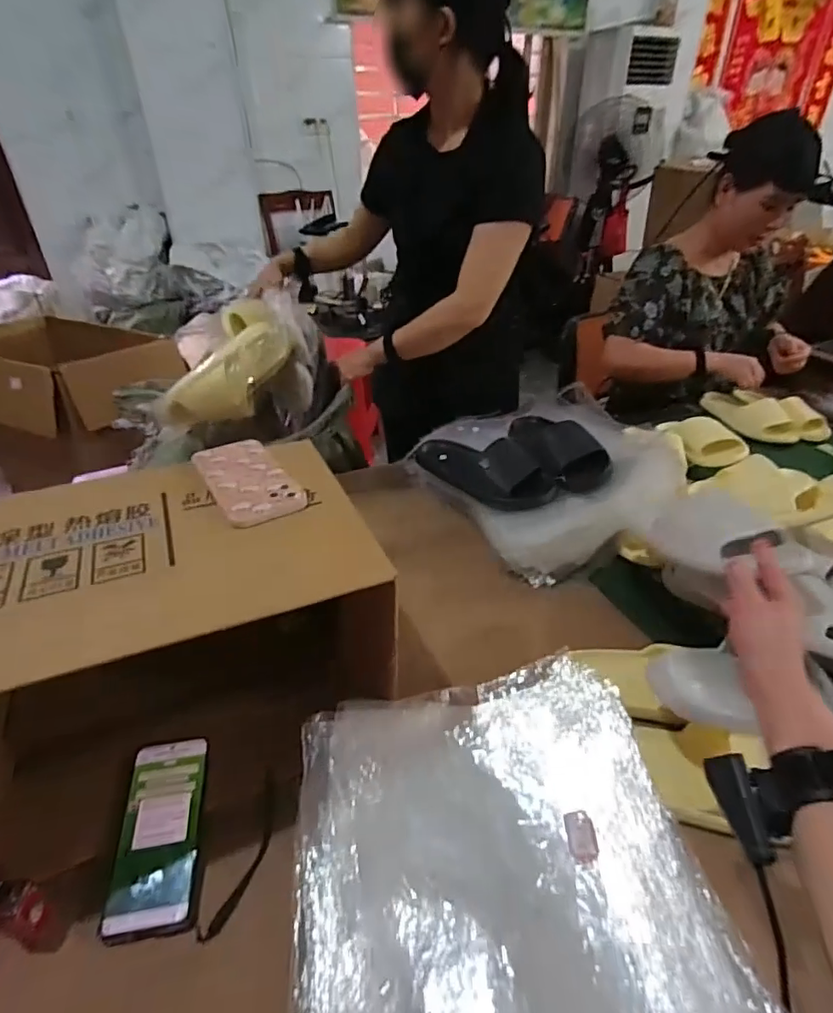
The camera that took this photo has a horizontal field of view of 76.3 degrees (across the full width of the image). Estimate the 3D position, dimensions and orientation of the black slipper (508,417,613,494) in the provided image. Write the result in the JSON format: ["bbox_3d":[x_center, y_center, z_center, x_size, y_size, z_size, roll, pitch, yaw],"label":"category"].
[{"bbox_3d":[0.246,-0.112,0.965,0.115,0.069,0.263,-9,36,-12],"label":"black slipper"}]

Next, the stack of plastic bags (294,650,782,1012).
[{"bbox_3d":[0.075,0.340,0.438,0.343,0.067,0.421,-8,36,-9],"label":"stack of plastic bags"}]

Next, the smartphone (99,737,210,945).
[{"bbox_3d":[-0.239,0.303,0.498,0.075,0.013,0.160,-6,48,-7],"label":"smartphone"}]

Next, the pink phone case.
[{"bbox_3d":[-0.187,-0.032,0.580,0.077,0.011,0.164,-22,40,-26],"label":"pink phone case"}]

